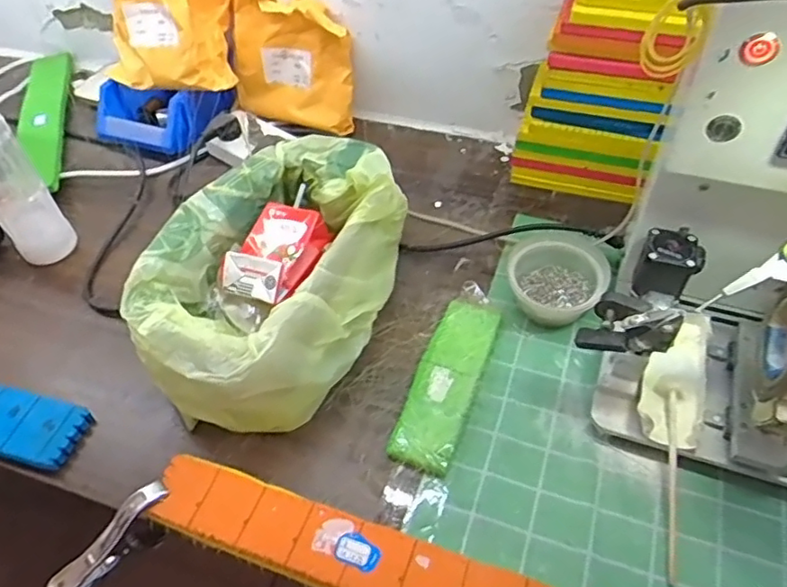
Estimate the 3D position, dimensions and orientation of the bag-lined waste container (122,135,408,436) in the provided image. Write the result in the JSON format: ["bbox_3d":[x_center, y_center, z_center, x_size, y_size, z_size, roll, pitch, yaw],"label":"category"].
[{"bbox_3d":[-0.109,-0.023,0.590,0.193,0.109,0.297,15,54,15],"label":"bag-lined waste container"}]

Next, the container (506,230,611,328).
[{"bbox_3d":[0.163,-0.013,0.610,0.093,0.056,0.095,-2,51,2],"label":"container"}]

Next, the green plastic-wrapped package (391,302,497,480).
[{"bbox_3d":[0.051,0.080,0.569,0.057,0.017,0.179,16,54,16],"label":"green plastic-wrapped package"}]

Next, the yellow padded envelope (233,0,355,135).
[{"bbox_3d":[-0.134,-0.303,0.792,0.167,0.163,0.028,15,42,16],"label":"yellow padded envelope"}]

